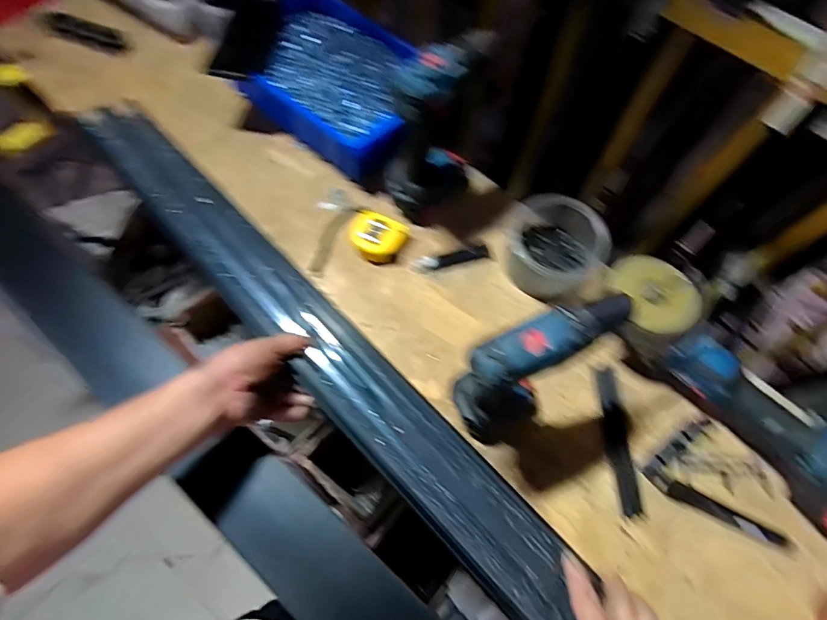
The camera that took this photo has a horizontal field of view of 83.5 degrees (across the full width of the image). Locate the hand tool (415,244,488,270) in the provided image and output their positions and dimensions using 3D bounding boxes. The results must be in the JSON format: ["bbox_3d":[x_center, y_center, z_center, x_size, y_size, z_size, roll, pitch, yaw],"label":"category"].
[{"bbox_3d":[0.054,-0.071,0.634,0.102,0.012,0.021,-11,69,-7],"label":"hand tool"}]

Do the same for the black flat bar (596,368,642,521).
[{"bbox_3d":[0.244,0.154,0.548,0.029,0.012,0.165,-1,68,-3],"label":"black flat bar"}]

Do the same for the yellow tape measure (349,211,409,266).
[{"bbox_3d":[-0.050,-0.102,0.634,0.075,0.029,0.067,26,69,8],"label":"yellow tape measure"}]

